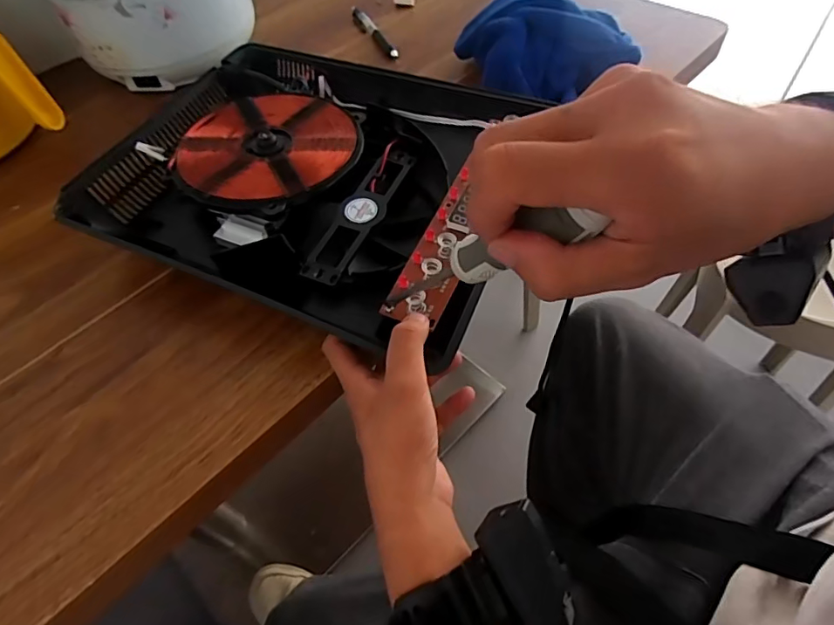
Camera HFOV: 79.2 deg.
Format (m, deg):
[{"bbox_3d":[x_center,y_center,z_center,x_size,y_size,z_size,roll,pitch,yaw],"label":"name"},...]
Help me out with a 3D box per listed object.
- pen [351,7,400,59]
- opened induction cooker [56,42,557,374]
[{"bbox_3d":[-0.056,-0.356,0.640,0.018,0.013,0.141,-24,56,-13],"label":"pen"},{"bbox_3d":[-0.088,-0.120,0.432,0.354,0.044,0.274,20,57,18],"label":"opened induction cooker"}]

